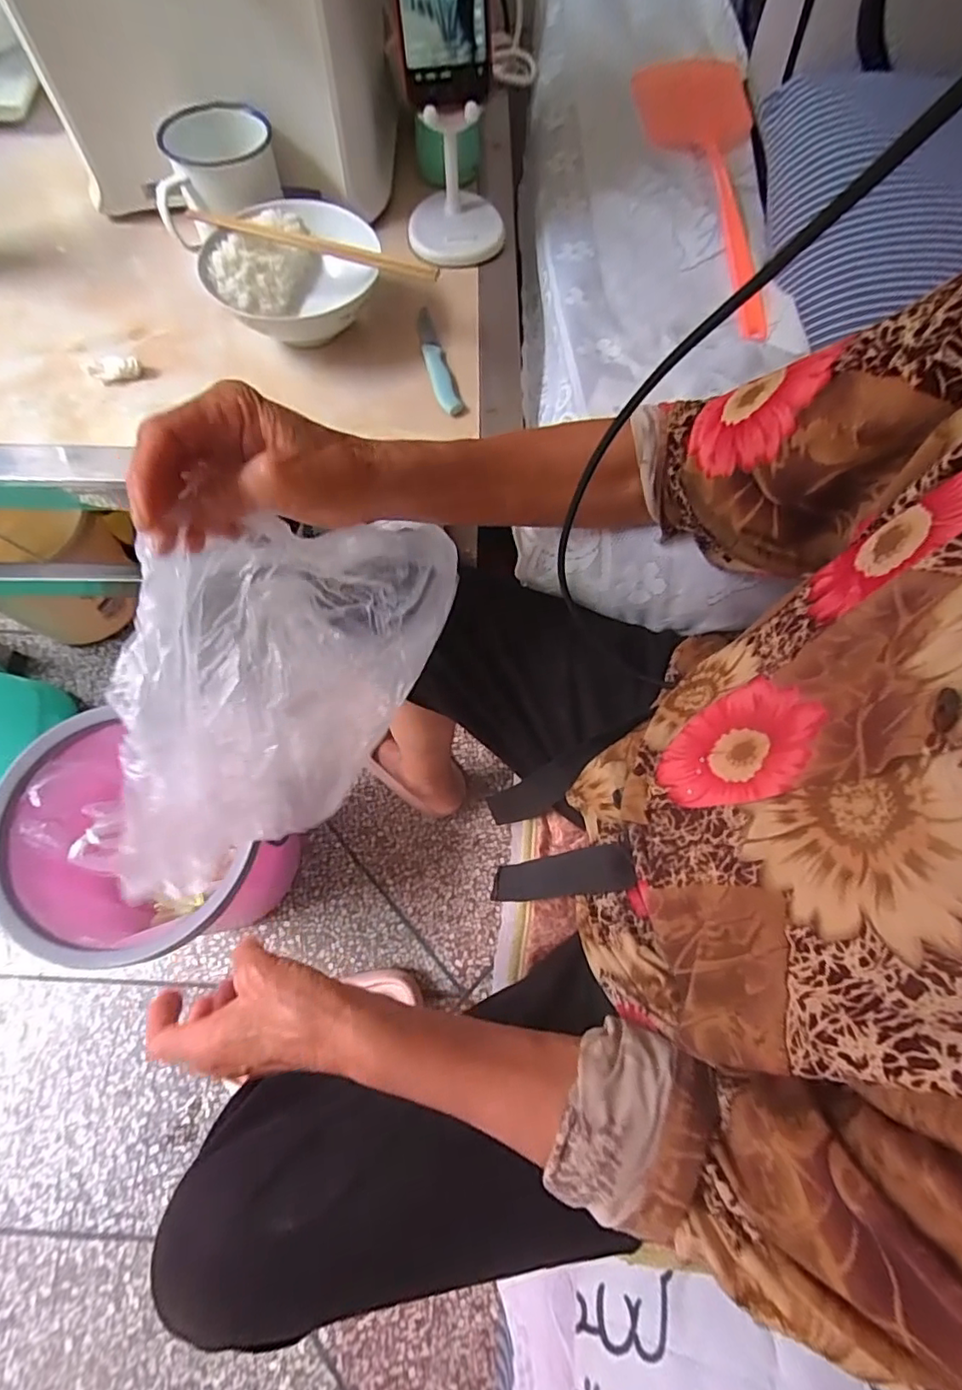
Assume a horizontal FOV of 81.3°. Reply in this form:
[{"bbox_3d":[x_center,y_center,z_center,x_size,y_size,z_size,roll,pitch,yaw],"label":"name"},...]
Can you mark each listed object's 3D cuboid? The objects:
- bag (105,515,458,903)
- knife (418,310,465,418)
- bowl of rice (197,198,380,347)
[{"bbox_3d":[-0.134,0.011,0.372,0.183,0.275,0.052,7,25,-38],"label":"bag"},{"bbox_3d":[-0.043,-0.319,0.527,0.022,0.014,0.148,-12,69,-6],"label":"knife"},{"bbox_3d":[-0.170,-0.366,0.513,0.138,0.069,0.142,1,69,-2],"label":"bowl of rice"}]

